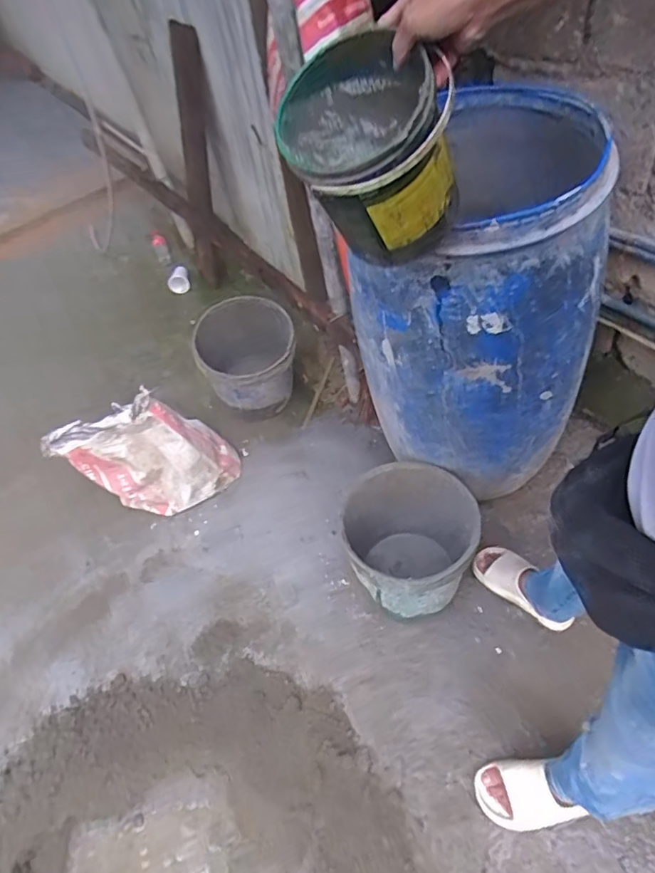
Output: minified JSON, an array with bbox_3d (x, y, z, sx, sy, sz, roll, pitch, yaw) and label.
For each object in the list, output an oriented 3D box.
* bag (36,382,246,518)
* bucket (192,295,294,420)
[{"bbox_3d":[-0.541,0.057,1.525,0.476,0.425,0.160,-9,50,4],"label":"bag"},{"bbox_3d":[-0.248,-0.237,1.671,0.294,0.330,0.295,0,65,0],"label":"bucket"}]

